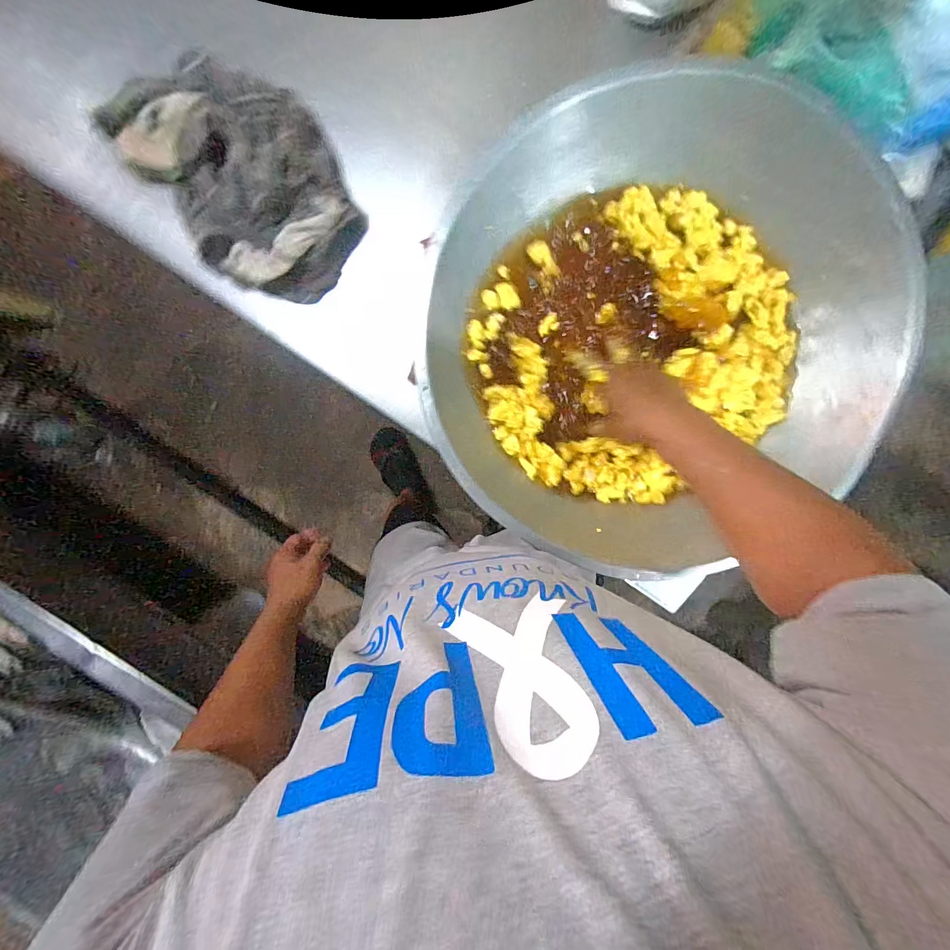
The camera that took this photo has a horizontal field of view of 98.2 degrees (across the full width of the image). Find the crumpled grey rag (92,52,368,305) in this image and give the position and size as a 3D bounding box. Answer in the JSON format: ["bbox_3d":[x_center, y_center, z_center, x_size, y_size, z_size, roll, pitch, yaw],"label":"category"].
[{"bbox_3d":[-0.258,-0.339,0.469,0.190,0.057,0.265,-39,95,5],"label":"crumpled grey rag"}]

